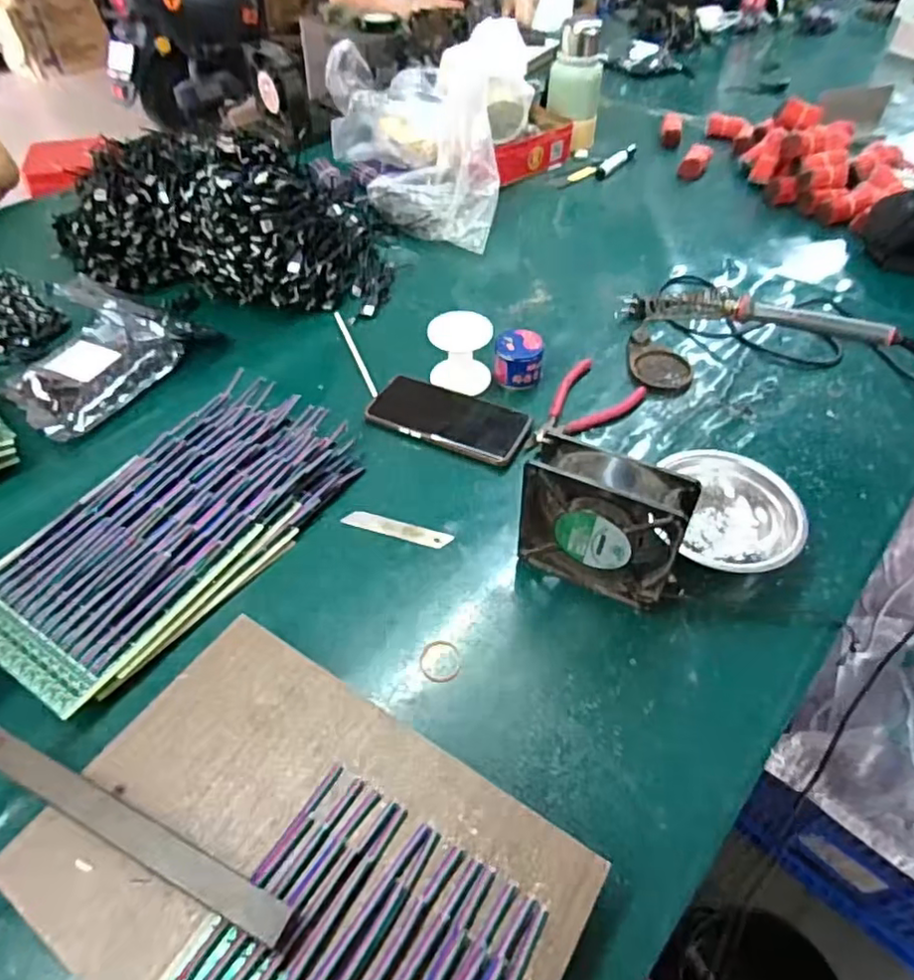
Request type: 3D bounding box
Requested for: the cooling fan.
[{"bbox_3d":[0.113,0.026,0.483,0.122,0.116,0.047,21,51,20],"label":"cooling fan"}]

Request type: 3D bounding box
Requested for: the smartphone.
[{"bbox_3d":[-0.010,-0.074,0.643,0.164,0.013,0.074,20,51,16],"label":"smartphone"}]

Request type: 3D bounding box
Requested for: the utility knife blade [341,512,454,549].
[{"bbox_3d":[-0.054,0.035,0.562,0.098,0.004,0.019,13,52,14],"label":"utility knife blade"}]

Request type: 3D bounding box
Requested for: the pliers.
[{"bbox_3d":[0.129,-0.084,0.648,0.075,0.017,0.146,32,56,25],"label":"pliers"}]

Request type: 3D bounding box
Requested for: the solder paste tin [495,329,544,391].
[{"bbox_3d":[0.068,-0.145,0.683,0.053,0.043,0.047,1,47,2],"label":"solder paste tin"}]

